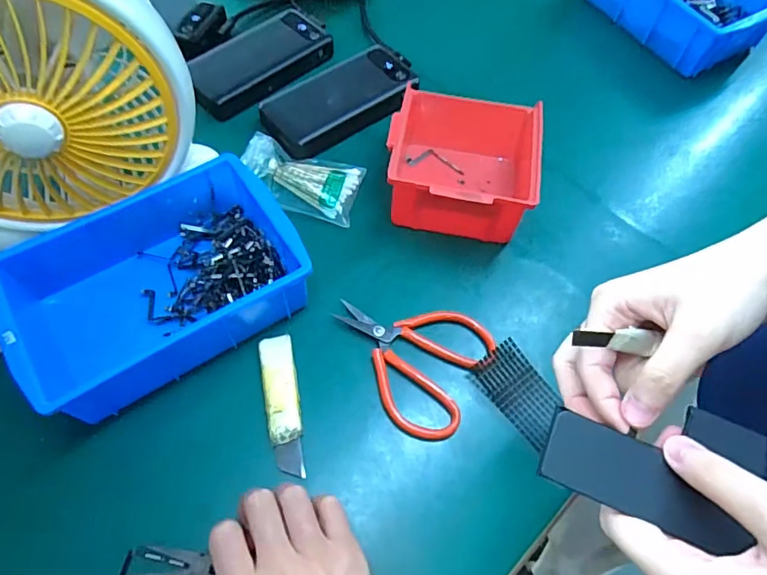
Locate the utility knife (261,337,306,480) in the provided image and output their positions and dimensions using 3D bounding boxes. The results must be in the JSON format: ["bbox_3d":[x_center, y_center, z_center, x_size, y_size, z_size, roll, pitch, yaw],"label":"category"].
[{"bbox_3d":[-0.074,0.085,0.386,0.024,0.006,0.105,-9,62,-8],"label":"utility knife"}]

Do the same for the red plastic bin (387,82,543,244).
[{"bbox_3d":[0.068,-0.111,0.466,0.119,0.068,0.136,9,61,2],"label":"red plastic bin"}]

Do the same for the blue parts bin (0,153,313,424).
[{"bbox_3d":[-0.167,-0.001,0.391,0.199,0.063,0.134,-31,67,-18],"label":"blue parts bin"}]

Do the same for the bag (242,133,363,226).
[{"bbox_3d":[-0.076,-0.098,0.475,0.107,0.024,0.070,16,61,6],"label":"bag"}]

